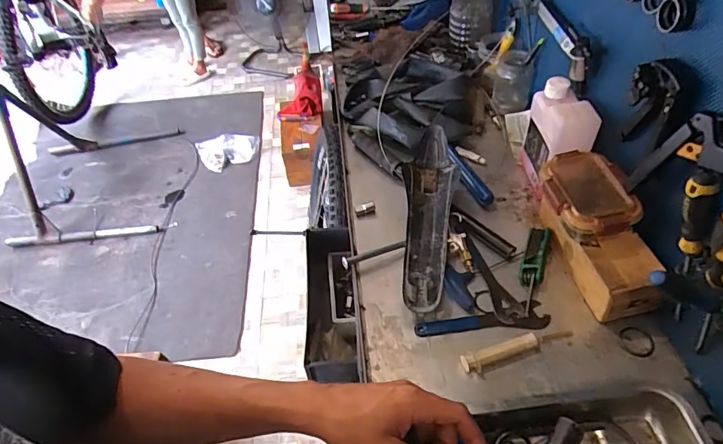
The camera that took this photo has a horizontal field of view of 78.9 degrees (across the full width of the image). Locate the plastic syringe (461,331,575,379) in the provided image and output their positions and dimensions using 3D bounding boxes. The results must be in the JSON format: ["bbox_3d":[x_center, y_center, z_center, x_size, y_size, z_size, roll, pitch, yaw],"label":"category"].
[{"bbox_3d":[0.215,0.170,0.605,0.159,0.021,0.032,-19,50,-13],"label":"plastic syringe"}]

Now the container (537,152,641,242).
[{"bbox_3d":[0.325,-0.038,0.644,0.102,0.056,0.150,-10,49,-5],"label":"container"}]

